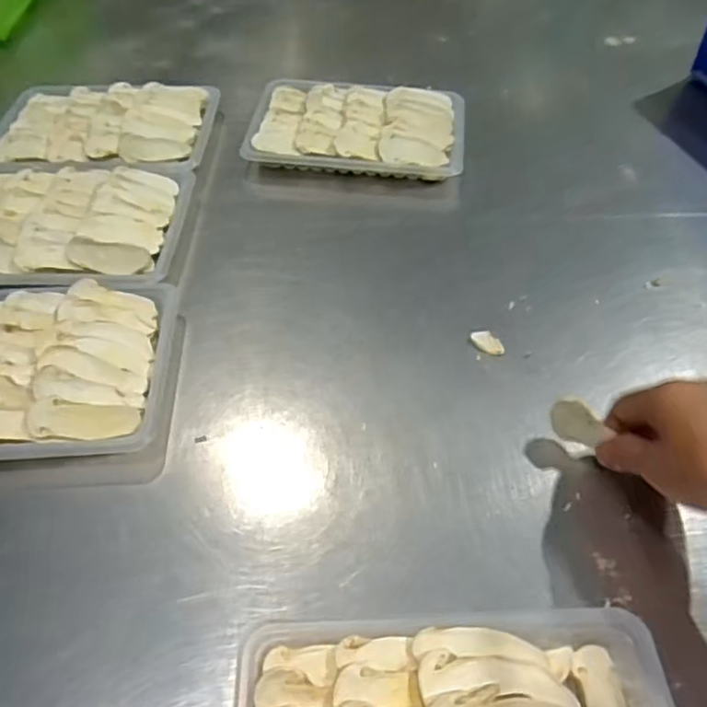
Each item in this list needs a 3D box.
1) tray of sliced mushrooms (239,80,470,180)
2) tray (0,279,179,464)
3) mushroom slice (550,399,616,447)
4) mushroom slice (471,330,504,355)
[{"bbox_3d":[0.006,-0.228,0.634,0.210,0.033,0.133,5,51,4],"label":"tray of sliced mushrooms"},{"bbox_3d":[-0.234,0.009,0.440,0.206,0.034,0.143,-1,51,-1],"label":"tray"},{"bbox_3d":[0.142,0.044,0.401,0.033,0.026,0.005,28,23,21],"label":"mushroom slice"},{"bbox_3d":[0.102,-0.008,0.475,0.015,0.005,0.027,-36,59,-26],"label":"mushroom slice"}]

